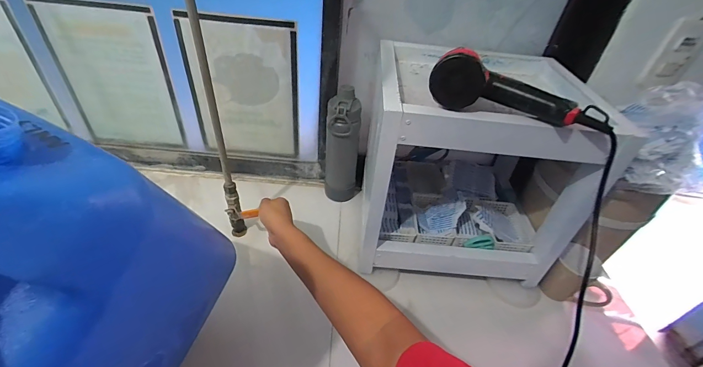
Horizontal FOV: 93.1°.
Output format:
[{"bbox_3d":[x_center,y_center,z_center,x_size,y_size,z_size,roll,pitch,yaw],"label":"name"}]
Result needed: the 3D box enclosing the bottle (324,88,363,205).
[{"bbox_3d":[-0.017,-0.069,0.739,0.083,0.255,0.093,1,41,-7],"label":"bottle"}]

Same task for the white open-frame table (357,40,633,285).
[{"bbox_3d":[0.236,-0.046,0.662,0.402,0.329,0.326,8,41,1],"label":"white open-frame table"}]

